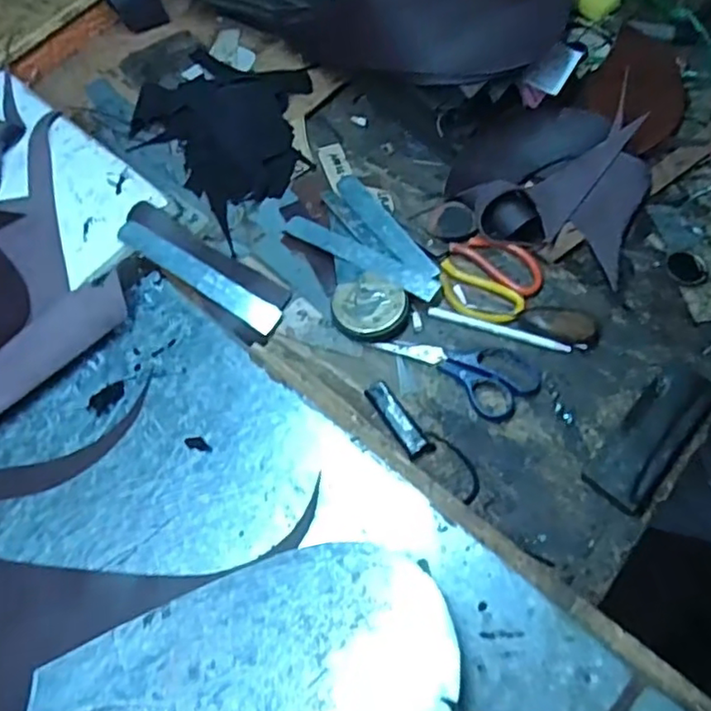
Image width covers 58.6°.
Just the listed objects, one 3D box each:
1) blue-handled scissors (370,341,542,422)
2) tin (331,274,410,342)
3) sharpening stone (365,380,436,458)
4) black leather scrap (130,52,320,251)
[{"bbox_3d":[0.101,0.006,0.621,0.153,0.010,0.072,30,69,14],"label":"blue-handled scissors"},{"bbox_3d":[0.014,-0.048,0.647,0.072,0.031,0.067,0,65,1],"label":"tin"},{"bbox_3d":[0.041,0.060,0.603,0.024,0.010,0.083,-32,68,-13],"label":"sharpening stone"},{"bbox_3d":[-0.161,-0.283,0.759,0.231,0.045,0.228,0,65,1],"label":"black leather scrap"}]

